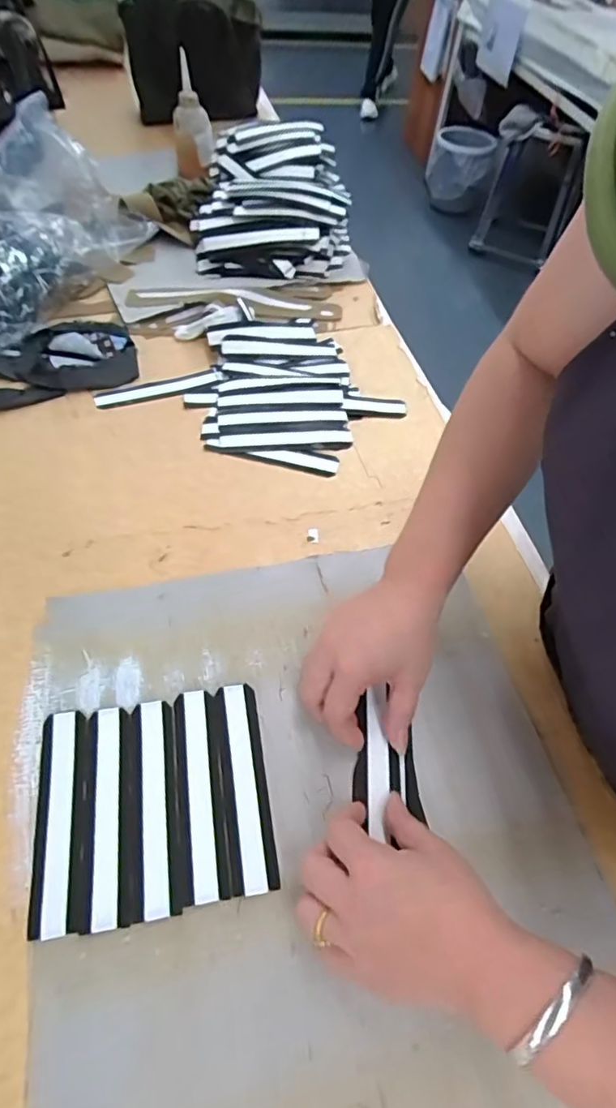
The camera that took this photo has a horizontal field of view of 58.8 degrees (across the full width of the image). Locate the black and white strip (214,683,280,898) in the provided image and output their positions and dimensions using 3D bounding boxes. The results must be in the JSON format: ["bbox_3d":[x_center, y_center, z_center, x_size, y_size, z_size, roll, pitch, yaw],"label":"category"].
[{"bbox_3d":[-0.046,0.164,0.396,0.032,0.007,0.140,-7,56,-8],"label":"black and white strip"}]

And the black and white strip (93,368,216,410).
[{"bbox_3d":[-0.177,-0.193,0.640,0.140,0.006,0.027,-20,59,-18],"label":"black and white strip"}]

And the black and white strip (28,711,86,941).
[{"bbox_3d":[-0.171,0.179,0.376,0.032,0.004,0.140,-7,56,-9],"label":"black and white strip"}]

